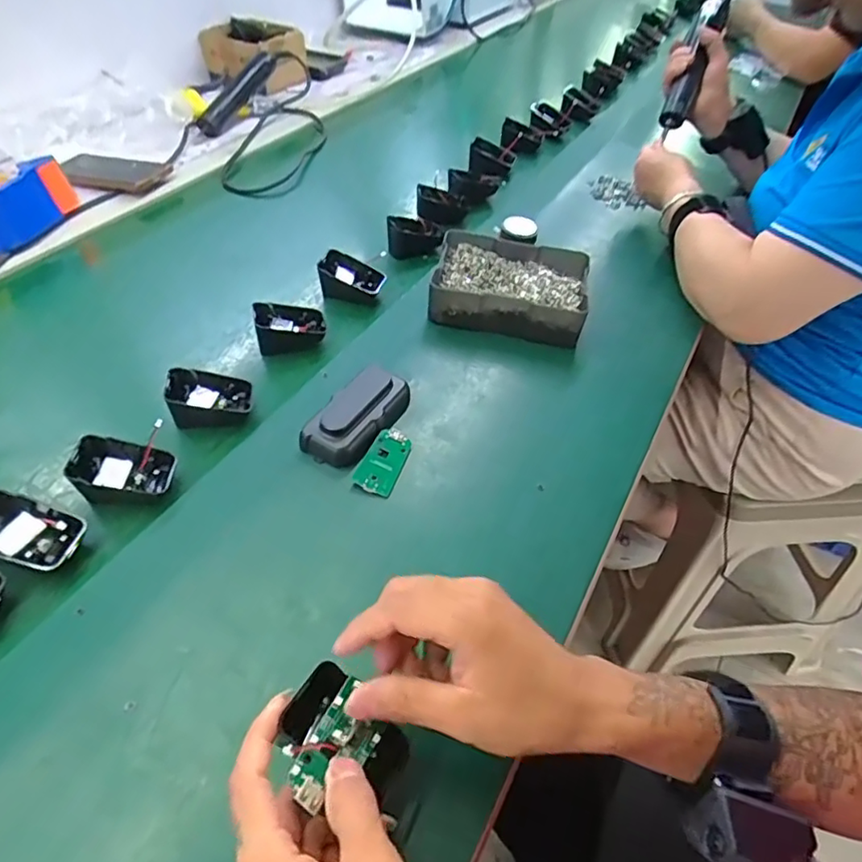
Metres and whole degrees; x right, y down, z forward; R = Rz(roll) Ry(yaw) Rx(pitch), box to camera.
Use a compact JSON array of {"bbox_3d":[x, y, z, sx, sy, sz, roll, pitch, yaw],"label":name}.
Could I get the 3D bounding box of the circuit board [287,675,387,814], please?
[{"bbox_3d":[-0.045,0.157,0.288,0.032,0.006,0.060,43,41,-1],"label":"circuit board"}]

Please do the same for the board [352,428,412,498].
[{"bbox_3d":[-0.037,0.024,0.472,0.031,0.004,0.062,27,51,3],"label":"board"}]

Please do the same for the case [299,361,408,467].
[{"bbox_3d":[-0.062,-0.013,0.494,0.052,0.032,0.102,20,52,17],"label":"case"}]

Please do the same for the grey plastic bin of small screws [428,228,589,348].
[{"bbox_3d":[0.084,-0.152,0.617,0.157,0.044,0.120,8,49,7],"label":"grey plastic bin of small screws"}]

